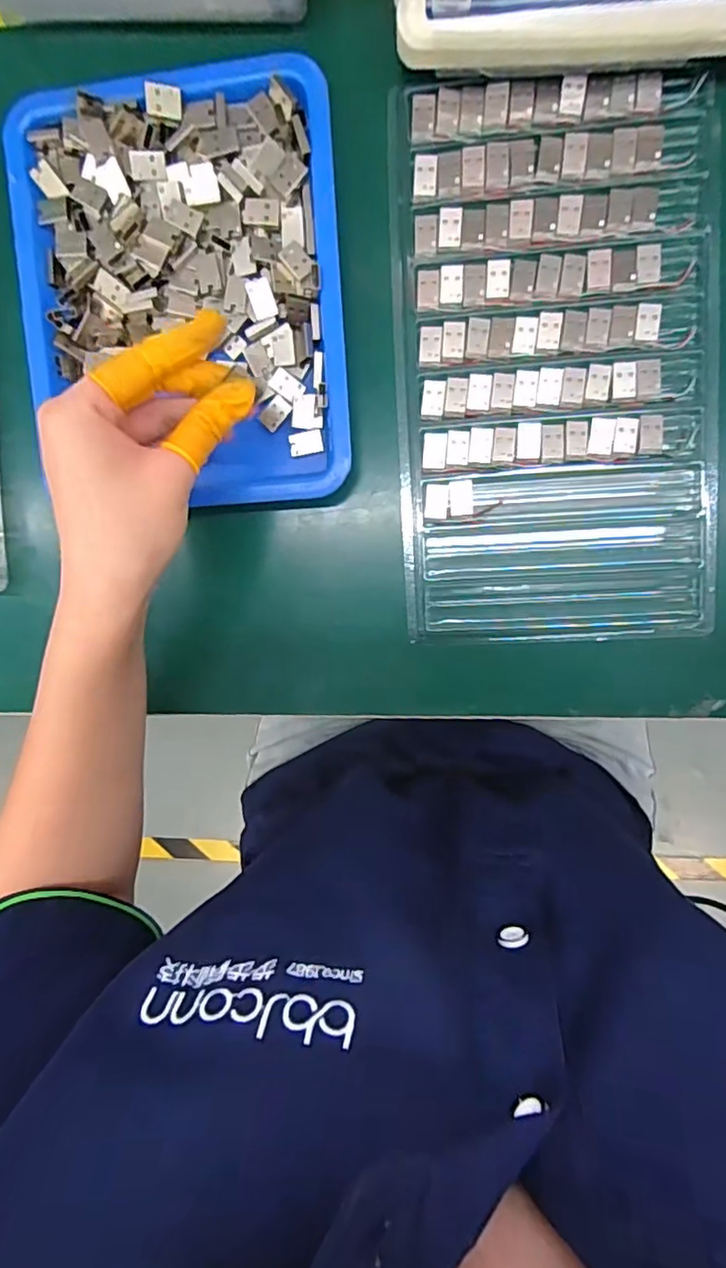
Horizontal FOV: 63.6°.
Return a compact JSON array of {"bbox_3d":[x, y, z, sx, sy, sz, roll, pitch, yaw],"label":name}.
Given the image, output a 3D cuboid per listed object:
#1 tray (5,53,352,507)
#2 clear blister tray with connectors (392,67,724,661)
[{"bbox_3d":[-0.097,-0.178,0.313,0.169,0.022,0.211,-3,99,4],"label":"tray"},{"bbox_3d":[0.101,-0.138,0.312,0.161,0.015,0.284,-2,96,6],"label":"clear blister tray with connectors"}]

